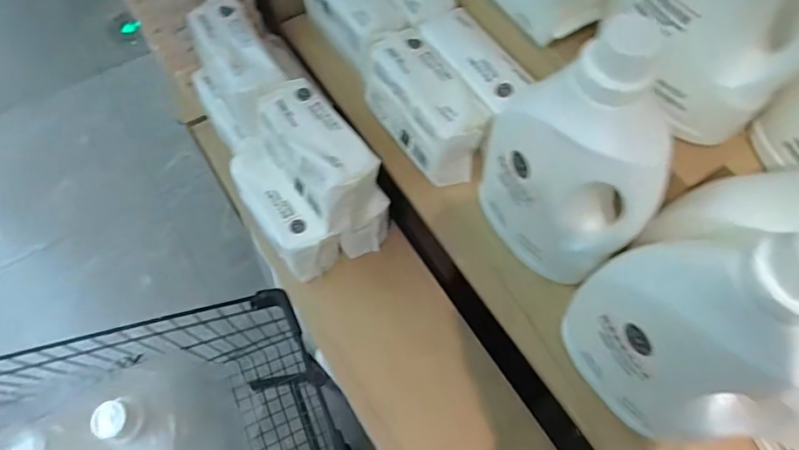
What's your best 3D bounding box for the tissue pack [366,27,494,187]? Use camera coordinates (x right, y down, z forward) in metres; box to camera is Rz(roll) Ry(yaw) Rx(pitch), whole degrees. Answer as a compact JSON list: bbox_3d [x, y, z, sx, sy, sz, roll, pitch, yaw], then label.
[{"bbox_3d":[0.038,-0.156,0.672,0.089,0.096,0.190,-31,69,-15],"label":"tissue pack"}]

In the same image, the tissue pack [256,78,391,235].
[{"bbox_3d":[-0.108,-0.093,0.667,0.100,0.098,0.192,-36,70,-17],"label":"tissue pack"}]

